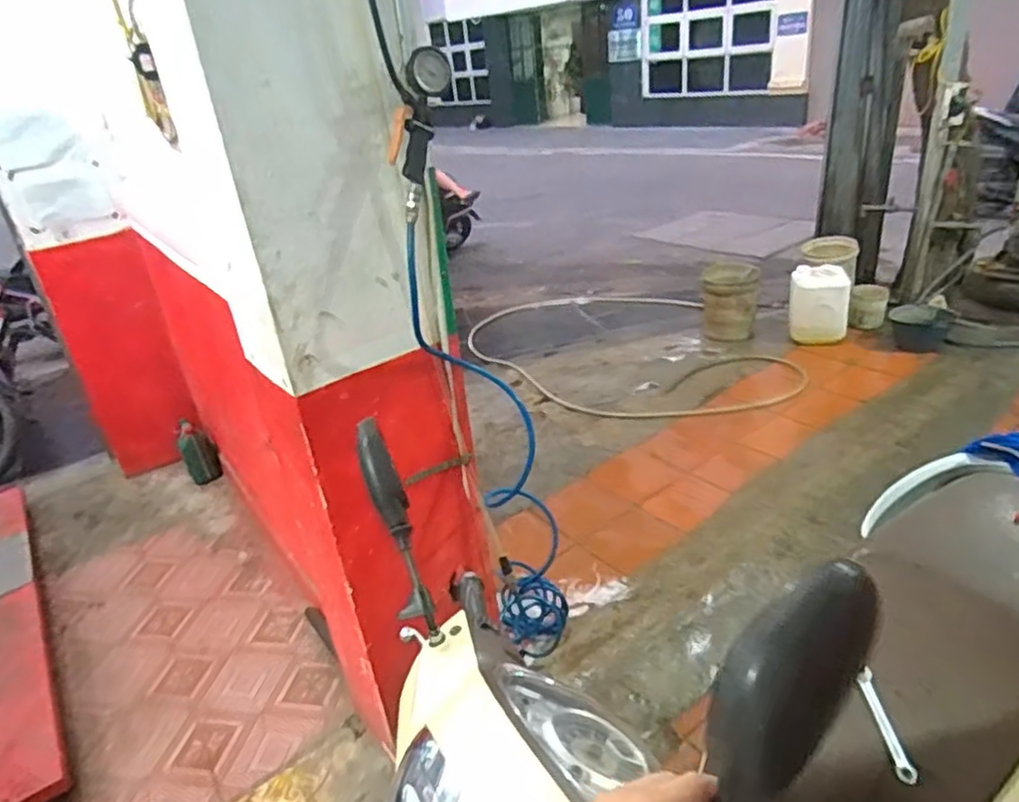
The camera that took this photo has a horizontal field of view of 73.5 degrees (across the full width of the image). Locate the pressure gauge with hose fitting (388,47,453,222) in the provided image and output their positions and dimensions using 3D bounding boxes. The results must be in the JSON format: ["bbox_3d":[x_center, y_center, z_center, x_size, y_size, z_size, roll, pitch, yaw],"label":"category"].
[{"bbox_3d":[-0.153,-0.441,1.135,0.093,0.270,0.039,0,16,-45],"label":"pressure gauge with hose fitting"}]

